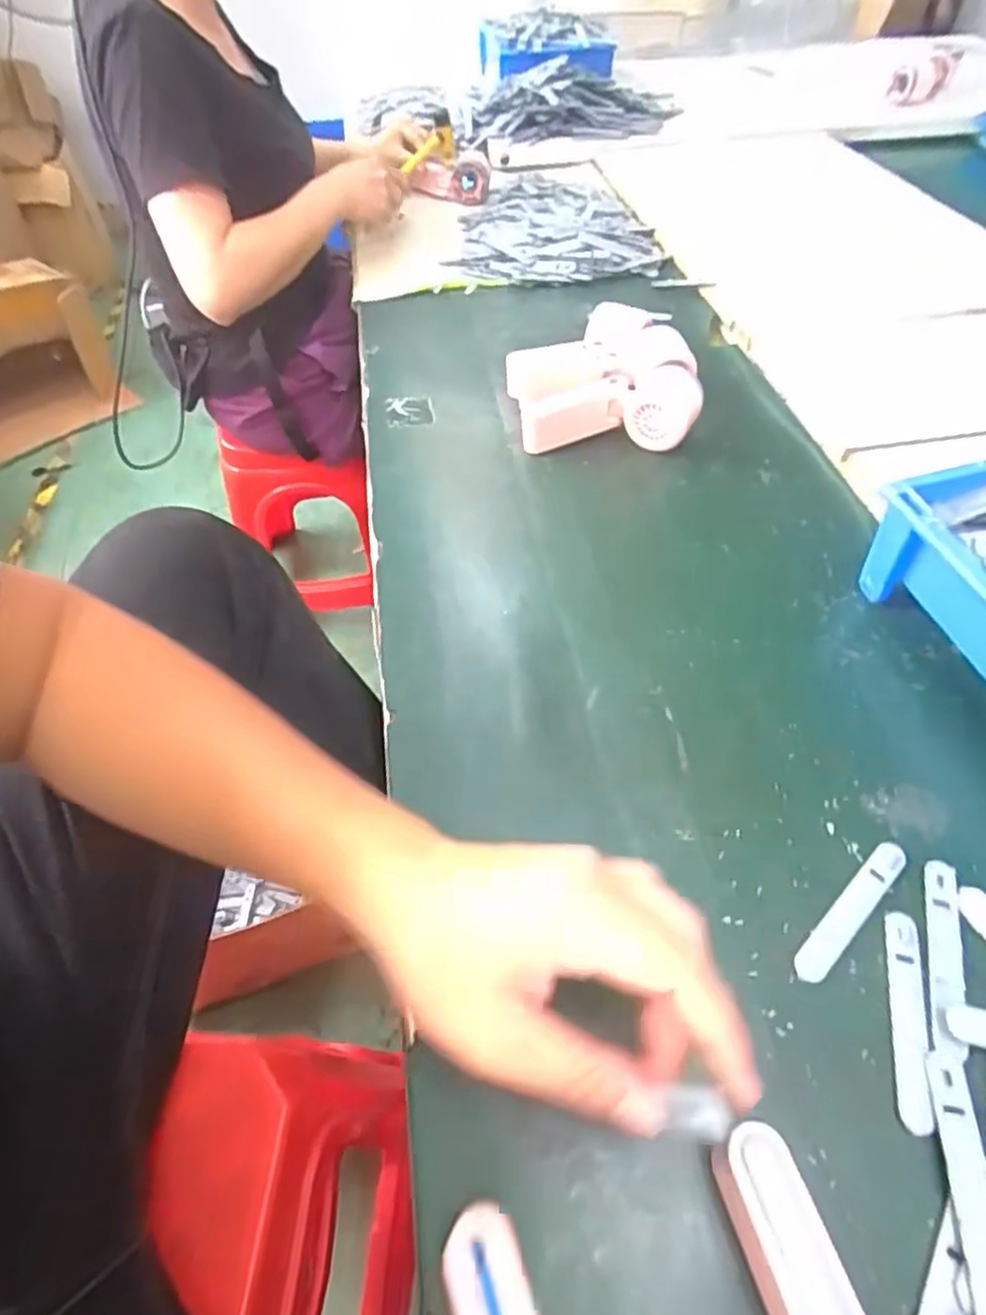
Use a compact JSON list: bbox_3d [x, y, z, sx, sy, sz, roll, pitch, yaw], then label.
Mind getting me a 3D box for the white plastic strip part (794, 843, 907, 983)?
[{"bbox_3d":[0.186,0.130,0.345,0.092,0.004,0.015,-37,59,-23],"label":"white plastic strip part"}]

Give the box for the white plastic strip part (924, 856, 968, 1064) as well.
[{"bbox_3d":[0.223,0.145,0.328,0.016,0.005,0.094,14,54,13],"label":"white plastic strip part"}]

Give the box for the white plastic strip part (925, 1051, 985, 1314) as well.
[{"bbox_3d":[0.195,0.215,0.272,0.015,0.005,0.094,7,53,8],"label":"white plastic strip part"}]

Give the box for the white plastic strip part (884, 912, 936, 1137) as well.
[{"bbox_3d":[0.195,0.168,0.313,0.015,0.004,0.094,11,54,12],"label":"white plastic strip part"}]

